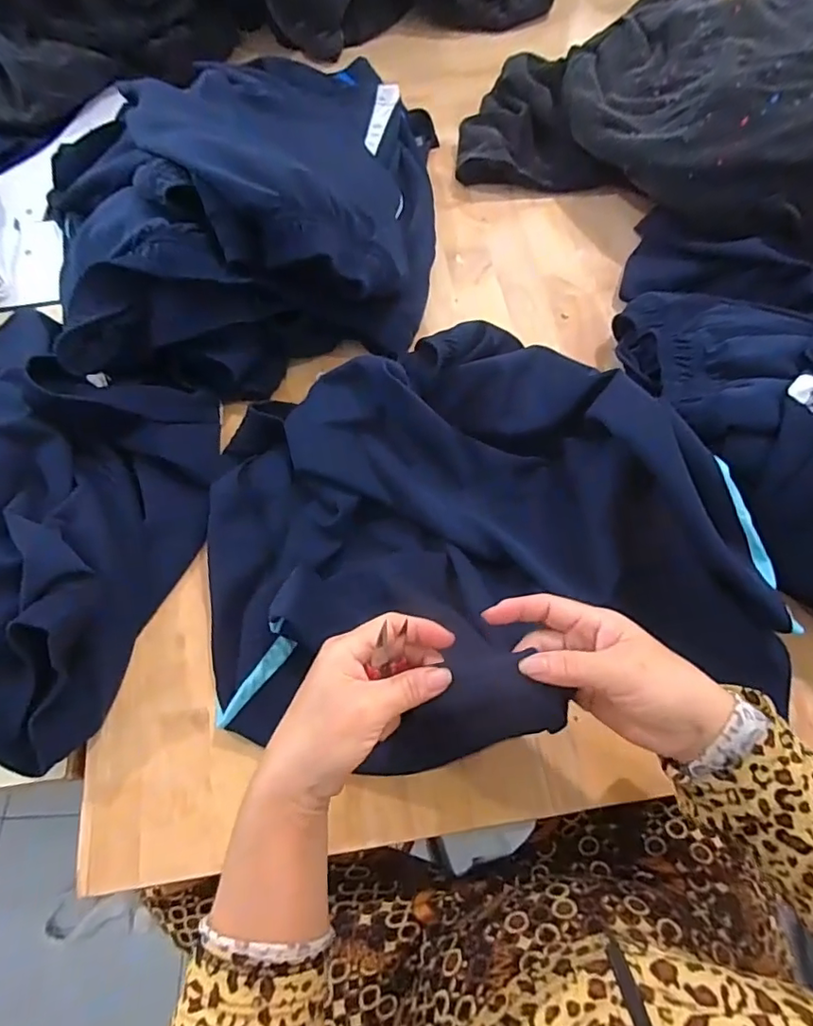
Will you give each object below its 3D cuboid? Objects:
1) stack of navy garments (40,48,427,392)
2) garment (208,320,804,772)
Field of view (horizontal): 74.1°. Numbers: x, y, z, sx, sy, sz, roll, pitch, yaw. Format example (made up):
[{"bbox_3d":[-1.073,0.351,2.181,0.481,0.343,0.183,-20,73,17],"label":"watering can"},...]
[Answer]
[{"bbox_3d":[-0.153,-0.362,0.589,0.366,0.158,0.482,-3,66,1],"label":"stack of navy garments"},{"bbox_3d":[0.031,0.011,0.447,0.418,0.099,0.350,-17,66,-5],"label":"garment"}]

